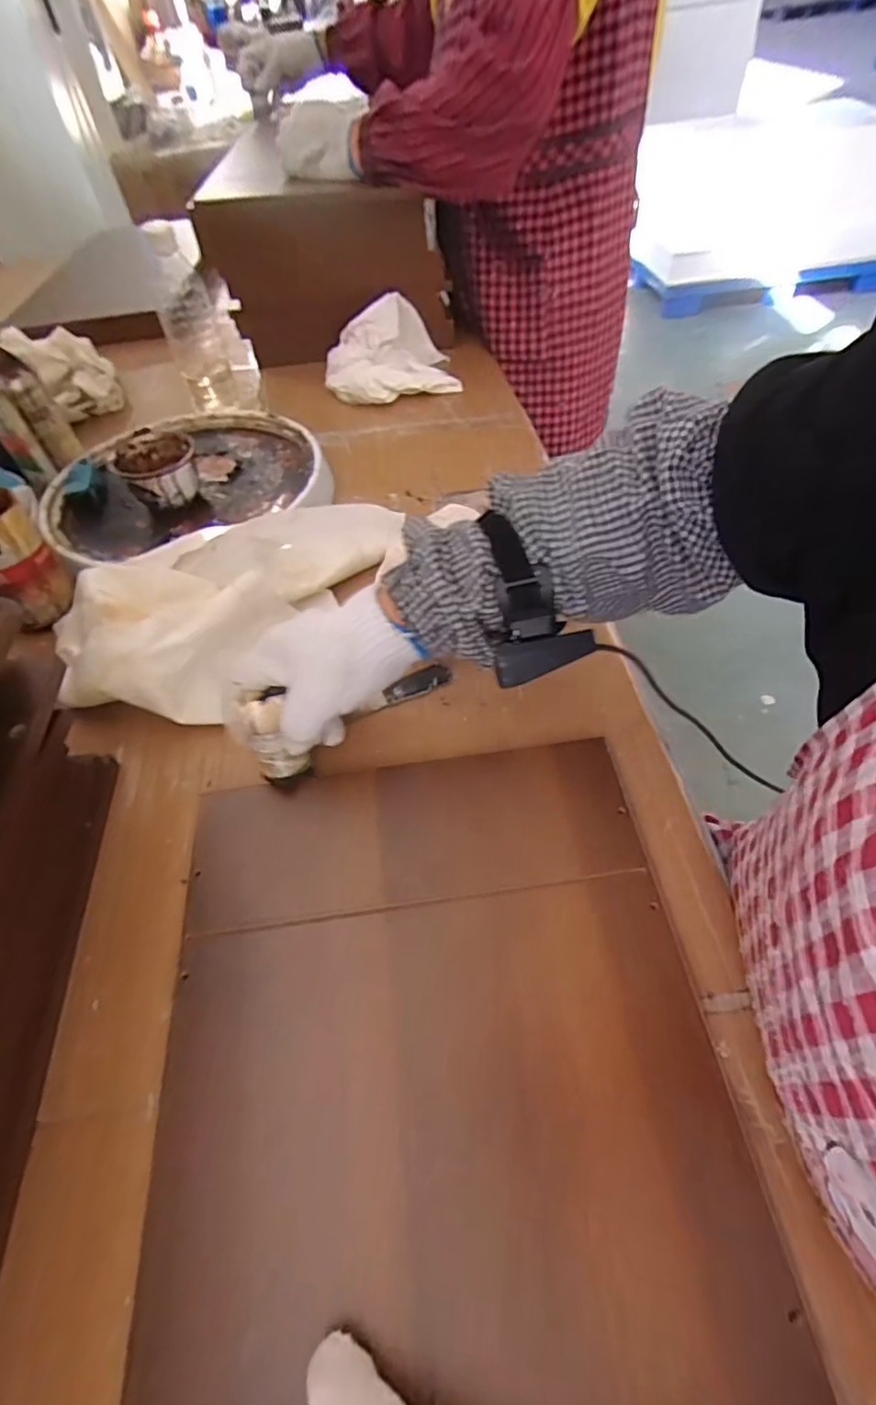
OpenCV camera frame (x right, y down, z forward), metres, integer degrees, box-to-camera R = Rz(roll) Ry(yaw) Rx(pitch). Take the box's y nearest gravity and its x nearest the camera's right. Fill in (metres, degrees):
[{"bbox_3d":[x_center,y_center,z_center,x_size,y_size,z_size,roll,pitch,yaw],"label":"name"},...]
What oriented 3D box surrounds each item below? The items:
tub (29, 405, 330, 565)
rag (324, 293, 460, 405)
[{"bbox_3d":[-0.279,-0.251,0.620,0.292,0.051,0.294,-37,59,-20],"label":"tub"},{"bbox_3d":[-0.071,-0.495,0.804,0.180,0.087,0.159,-17,54,-7],"label":"rag"}]

